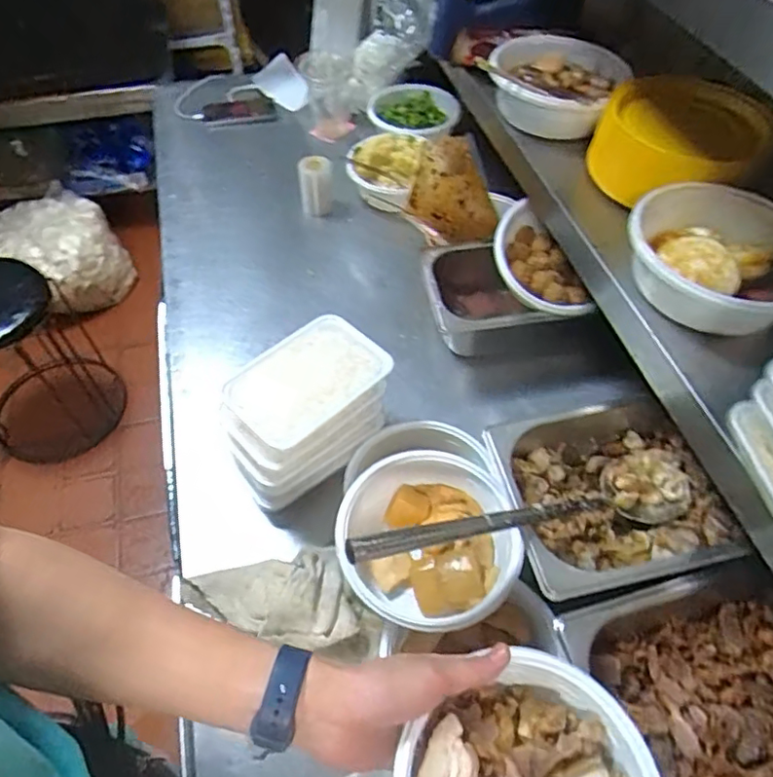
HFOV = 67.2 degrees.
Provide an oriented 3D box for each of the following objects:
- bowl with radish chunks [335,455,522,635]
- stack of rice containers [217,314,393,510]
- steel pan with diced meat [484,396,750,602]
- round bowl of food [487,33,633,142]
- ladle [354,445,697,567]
[{"bbox_3d":[0.036,0.149,0.564,0.165,0.064,0.168,0,54,-1],"label":"bowl with radish chunks"},{"bbox_3d":[-0.092,0.031,0.668,0.119,0.137,0.190,38,62,24],"label":"stack of rice containers"},{"bbox_3d":[0.216,0.111,0.577,0.213,0.087,0.178,-10,55,-8],"label":"steel pan with diced meat"},{"bbox_3d":[0.211,-0.381,0.748,0.173,0.065,0.159,0,54,-1],"label":"round bowl of food"},{"bbox_3d":[0.132,0.112,0.520,0.376,0.054,0.079,-4,51,-31],"label":"ladle"}]

